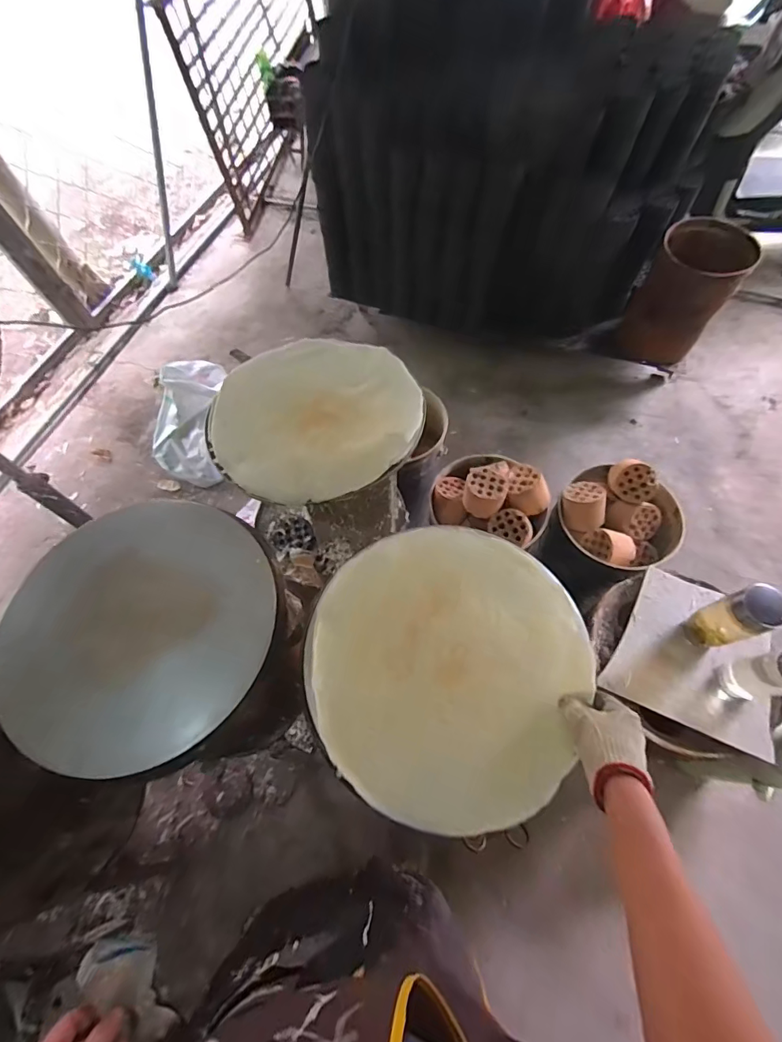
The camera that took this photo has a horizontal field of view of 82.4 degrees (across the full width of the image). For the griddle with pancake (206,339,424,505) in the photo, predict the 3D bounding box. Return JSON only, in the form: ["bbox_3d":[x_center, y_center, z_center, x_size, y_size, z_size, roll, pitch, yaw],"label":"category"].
[{"bbox_3d":[-0.138,-0.201,0.813,0.366,0.030,0.378,0,62,1],"label":"griddle with pancake"}]

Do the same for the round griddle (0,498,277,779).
[{"bbox_3d":[-0.369,0.142,0.653,0.387,0.032,0.367,0,62,1],"label":"round griddle"}]

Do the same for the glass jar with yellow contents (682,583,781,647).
[{"bbox_3d":[0.632,0.185,0.834,0.065,0.195,0.073,-18,64,-7],"label":"glass jar with yellow contents"}]

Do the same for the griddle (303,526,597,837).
[{"bbox_3d":[0.070,0.180,0.601,0.352,0.054,0.369,0,62,1],"label":"griddle"}]

